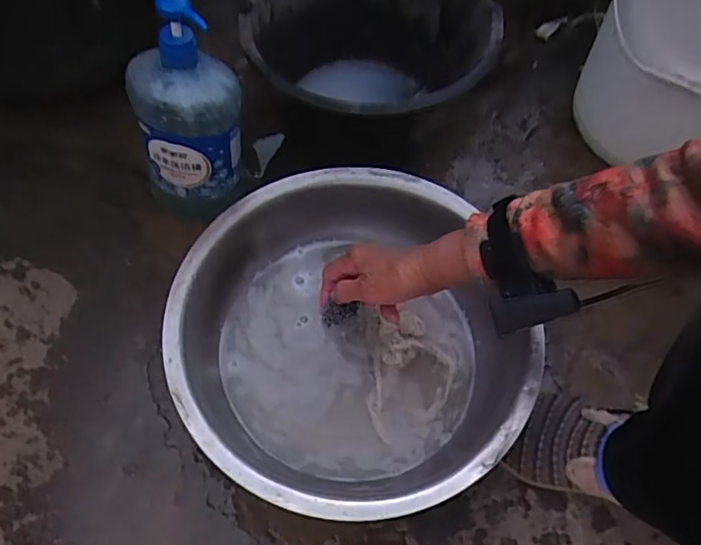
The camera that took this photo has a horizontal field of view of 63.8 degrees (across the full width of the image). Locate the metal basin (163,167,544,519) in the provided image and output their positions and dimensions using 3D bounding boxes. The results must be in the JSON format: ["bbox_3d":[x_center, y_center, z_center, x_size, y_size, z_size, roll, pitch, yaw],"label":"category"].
[{"bbox_3d":[-0.009,0.070,0.588,0.324,0.109,0.346,2,59,-3],"label":"metal basin"}]

